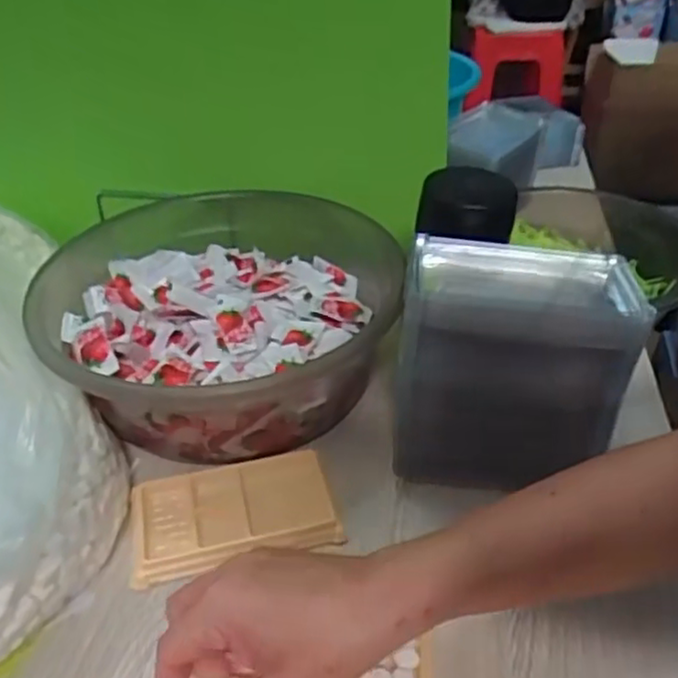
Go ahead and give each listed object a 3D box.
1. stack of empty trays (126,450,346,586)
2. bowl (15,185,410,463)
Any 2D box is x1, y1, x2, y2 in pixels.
[{"bbox_3d":[-0.071,0.116,0.456,0.134,0.015,0.076,-9,38,-9],"label":"stack of empty trays"},{"bbox_3d":[-0.097,-0.016,0.560,0.280,0.098,0.294,-5,37,-4],"label":"bowl"}]

